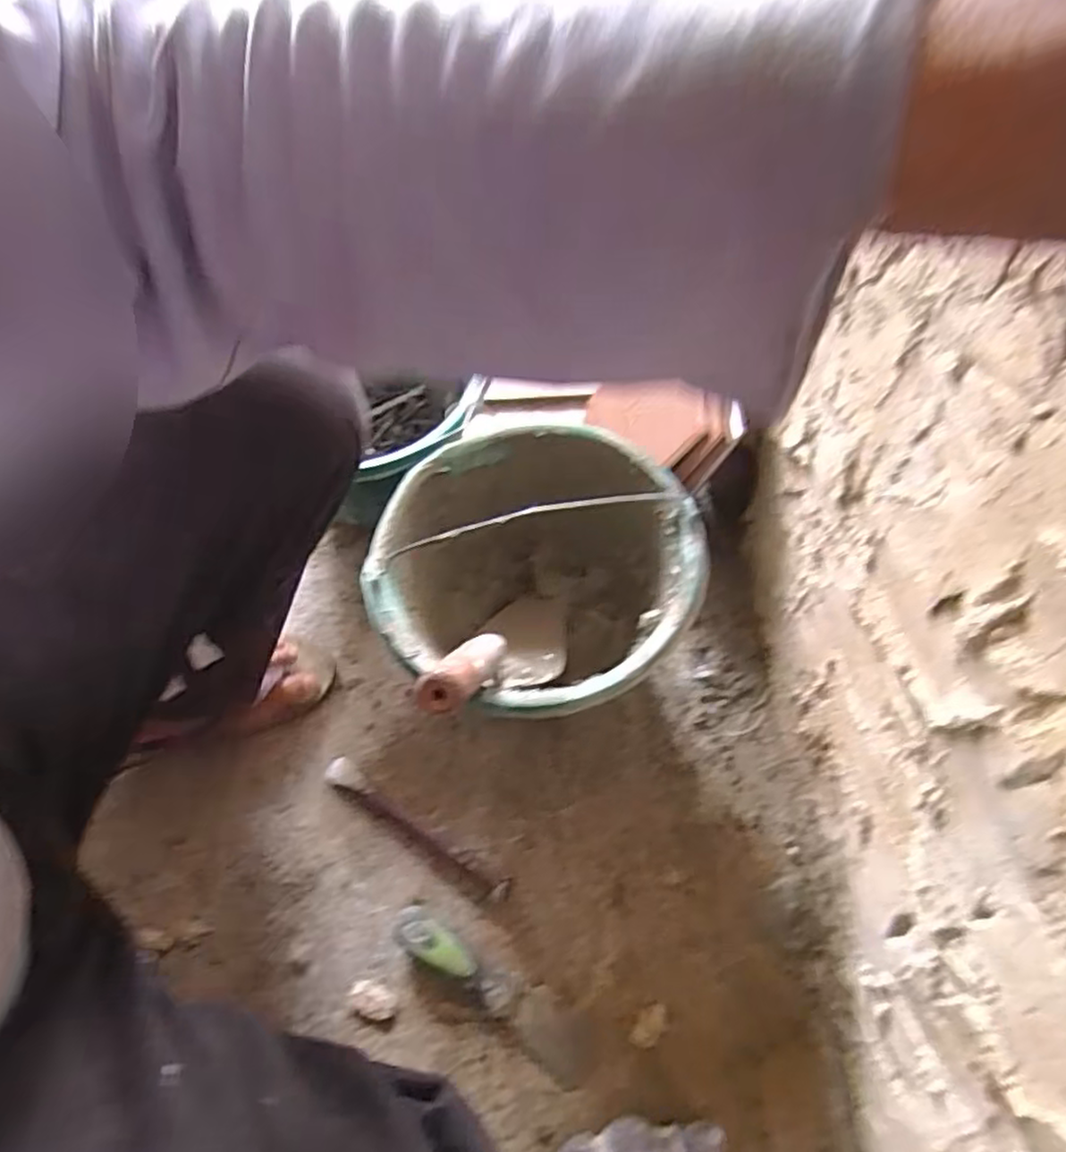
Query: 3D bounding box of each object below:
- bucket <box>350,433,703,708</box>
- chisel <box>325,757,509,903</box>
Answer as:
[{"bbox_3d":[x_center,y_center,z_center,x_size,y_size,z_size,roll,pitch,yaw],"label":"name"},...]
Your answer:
[{"bbox_3d":[0.006,0.023,0.650,0.265,0.187,0.264,-2,59,3],"label":"bucket"},{"bbox_3d":[-0.111,0.228,0.632,0.204,0.020,0.023,30,65,20],"label":"chisel"}]

